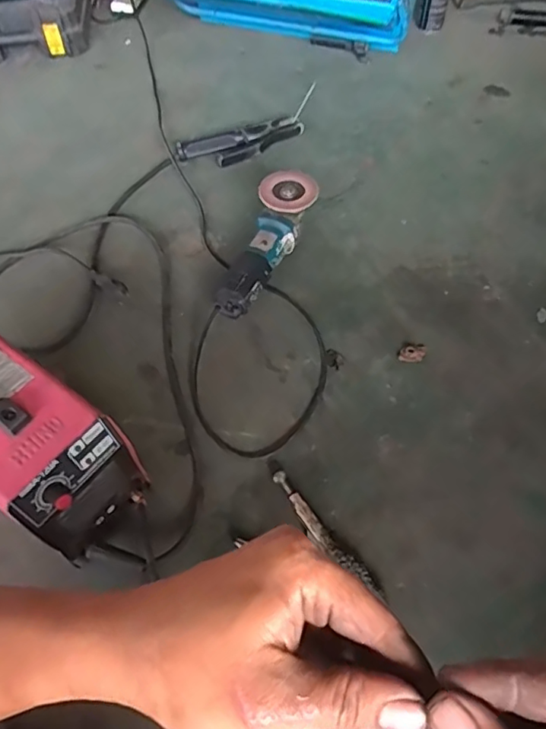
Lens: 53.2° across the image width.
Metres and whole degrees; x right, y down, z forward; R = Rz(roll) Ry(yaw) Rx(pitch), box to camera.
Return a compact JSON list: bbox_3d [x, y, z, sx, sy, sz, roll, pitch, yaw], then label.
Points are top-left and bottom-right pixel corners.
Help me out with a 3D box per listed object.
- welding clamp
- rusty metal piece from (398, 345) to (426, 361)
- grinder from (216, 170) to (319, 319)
[{"bbox_3d":[-0.062,-0.453,1.112,0.262,0.034,0.092,-23,61,-12],"label":"welding clamp"},{"bbox_3d":[0.215,-0.017,0.838,0.041,0.004,0.029,2,59,3],"label":"rusty metal piece"},{"bbox_3d":[-0.009,-0.201,0.912,0.093,0.084,0.279,19,61,13],"label":"grinder"}]

